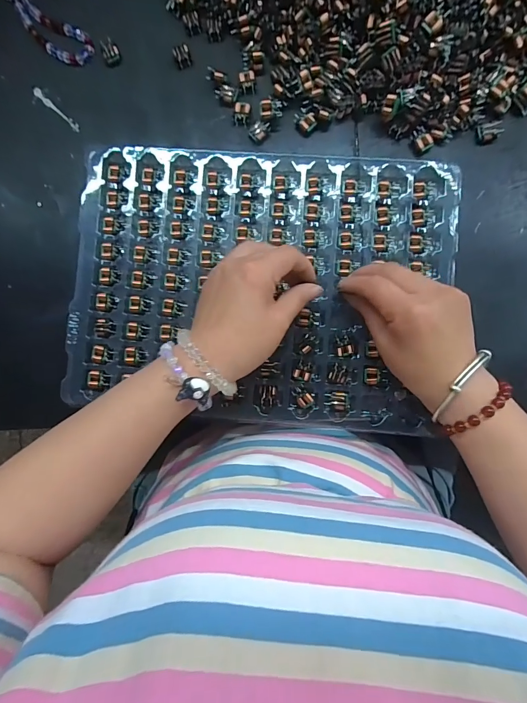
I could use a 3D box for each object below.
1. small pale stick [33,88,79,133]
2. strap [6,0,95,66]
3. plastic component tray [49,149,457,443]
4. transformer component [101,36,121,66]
[{"bbox_3d":[-0.199,-0.232,0.343,0.059,0.004,0.007,43,90,4],"label":"small pale stick"},{"bbox_3d":[-0.216,-0.318,0.343,0.125,0.005,0.034,41,89,4],"label":"strap"},{"bbox_3d":[-0.003,-0.057,0.318,0.329,0.017,0.234,4,87,3],"label":"plastic component tray"},{"bbox_3d":[-0.145,-0.284,0.340,0.015,0.005,0.023,-24,86,1],"label":"transformer component"}]

